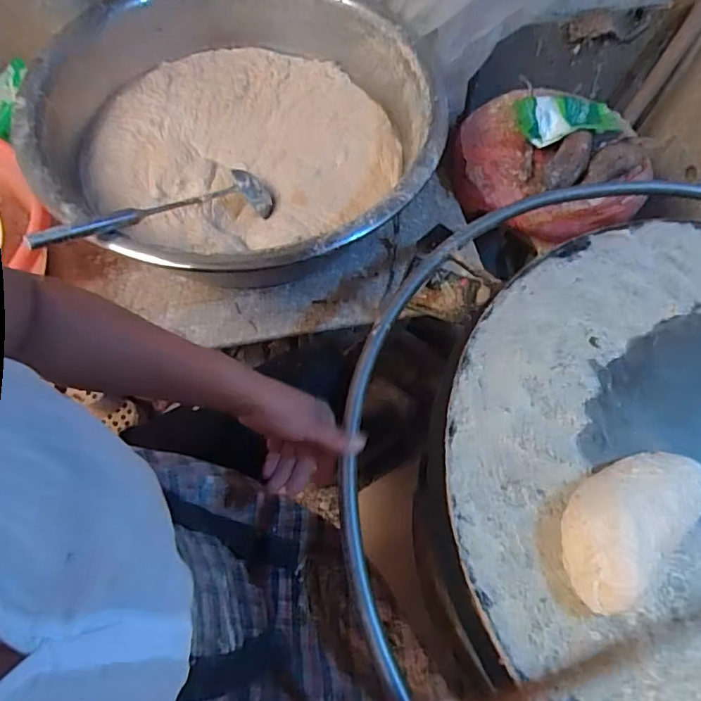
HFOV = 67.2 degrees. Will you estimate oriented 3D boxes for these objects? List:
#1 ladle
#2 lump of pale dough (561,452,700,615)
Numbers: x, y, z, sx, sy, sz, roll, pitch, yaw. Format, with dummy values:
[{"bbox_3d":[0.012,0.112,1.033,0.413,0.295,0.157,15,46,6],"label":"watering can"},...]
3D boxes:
[{"bbox_3d":[-0.243,-0.184,0.704,0.074,0.053,0.357,45,46,17],"label":"ladle"},{"bbox_3d":[0.241,0.142,0.456,0.155,0.052,0.079,-36,71,-20],"label":"lump of pale dough"}]

